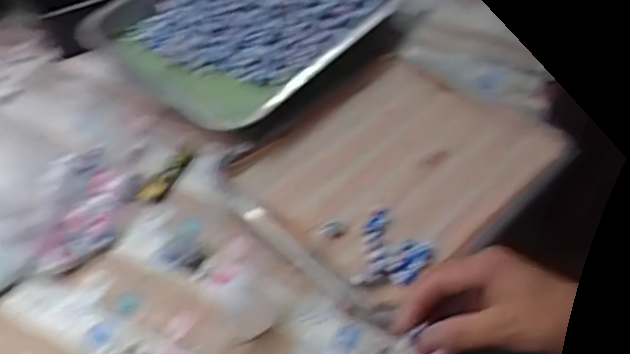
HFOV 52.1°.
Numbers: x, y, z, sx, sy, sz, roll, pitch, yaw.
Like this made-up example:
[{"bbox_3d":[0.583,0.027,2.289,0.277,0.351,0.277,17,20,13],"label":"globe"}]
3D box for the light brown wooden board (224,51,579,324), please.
[{"bbox_3d":[0.091,-0.012,0.679,0.325,0.034,0.233,-35,57,-28],"label":"light brown wooden board"}]

